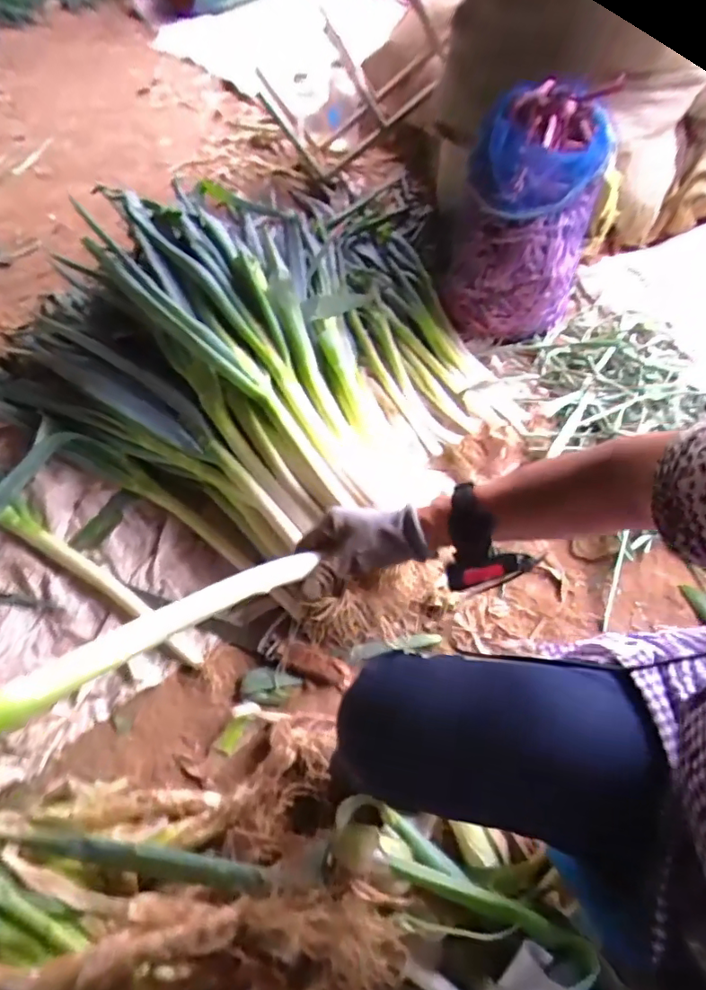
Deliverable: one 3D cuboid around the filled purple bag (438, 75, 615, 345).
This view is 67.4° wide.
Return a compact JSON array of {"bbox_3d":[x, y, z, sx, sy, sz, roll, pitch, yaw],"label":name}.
[{"bbox_3d":[0.331,-0.536,1.048,0.253,0.410,0.202,11,58,11],"label":"filled purple bag"}]

